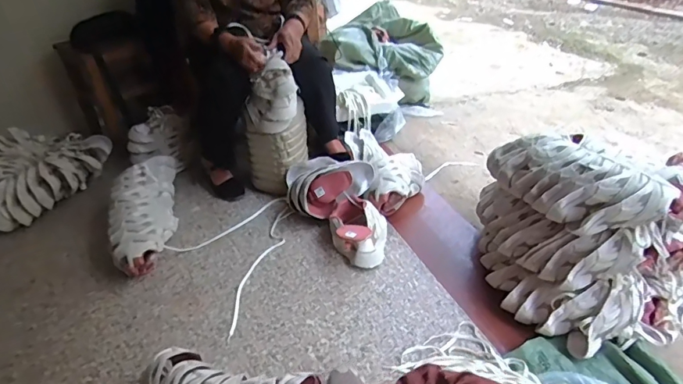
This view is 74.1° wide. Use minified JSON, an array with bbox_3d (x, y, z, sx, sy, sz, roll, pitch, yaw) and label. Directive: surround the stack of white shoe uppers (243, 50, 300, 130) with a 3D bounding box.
[{"bbox_3d":[-0.211,-0.290,1.344,0.160,0.180,0.138,-9,36,-8],"label":"stack of white shoe uppers"}]

